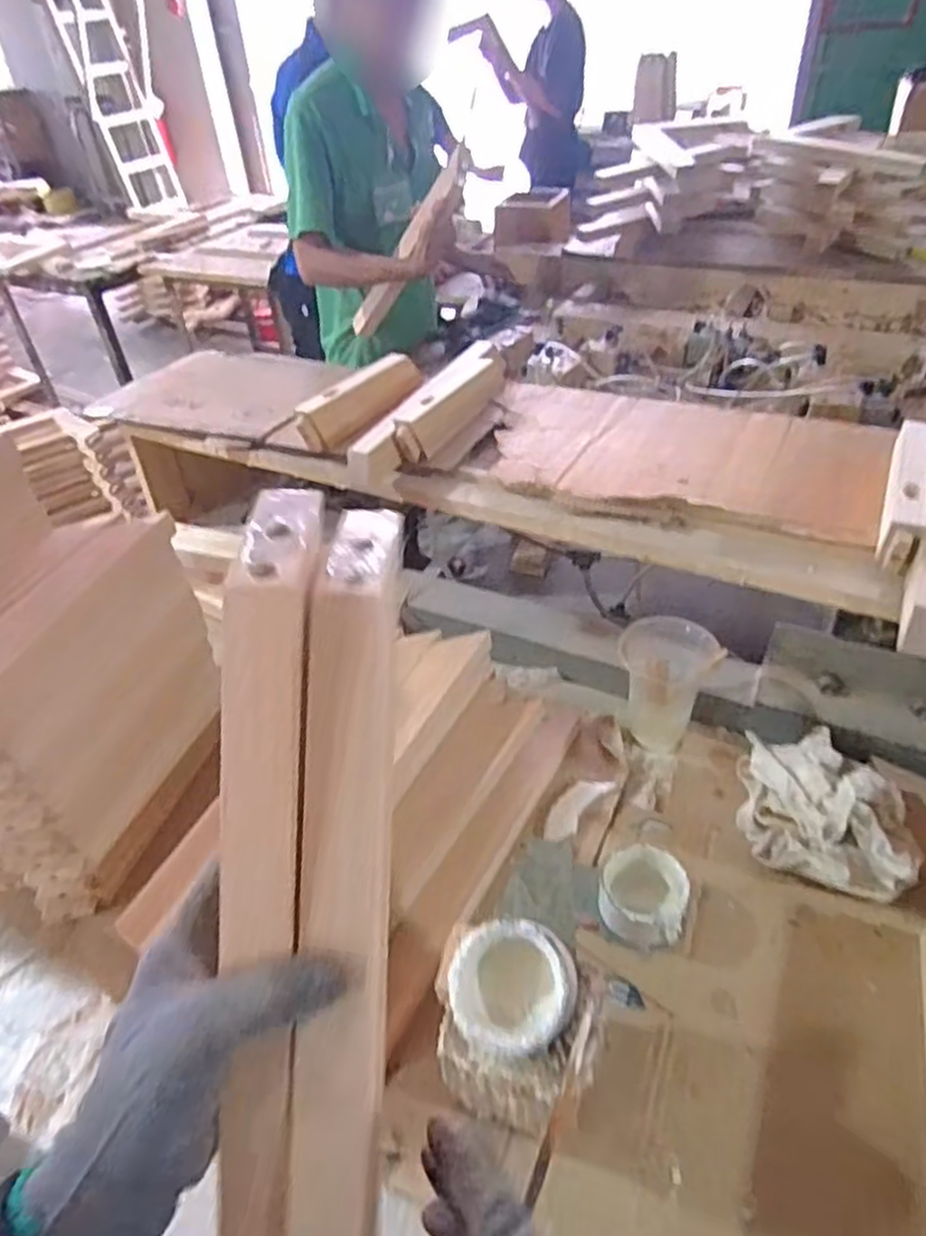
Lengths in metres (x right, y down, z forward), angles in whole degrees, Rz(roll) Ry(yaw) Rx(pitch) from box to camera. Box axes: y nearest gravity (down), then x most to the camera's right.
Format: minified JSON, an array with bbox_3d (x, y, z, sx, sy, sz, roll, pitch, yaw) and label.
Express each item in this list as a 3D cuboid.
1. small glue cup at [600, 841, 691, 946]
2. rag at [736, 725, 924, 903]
[{"bbox_3d":[0.180,0.276,0.726,0.085,0.055,0.078,-3,41,2],"label":"small glue cup"},{"bbox_3d":[0.381,0.185,0.770,0.169,0.100,0.177,8,42,14],"label":"rag"}]

